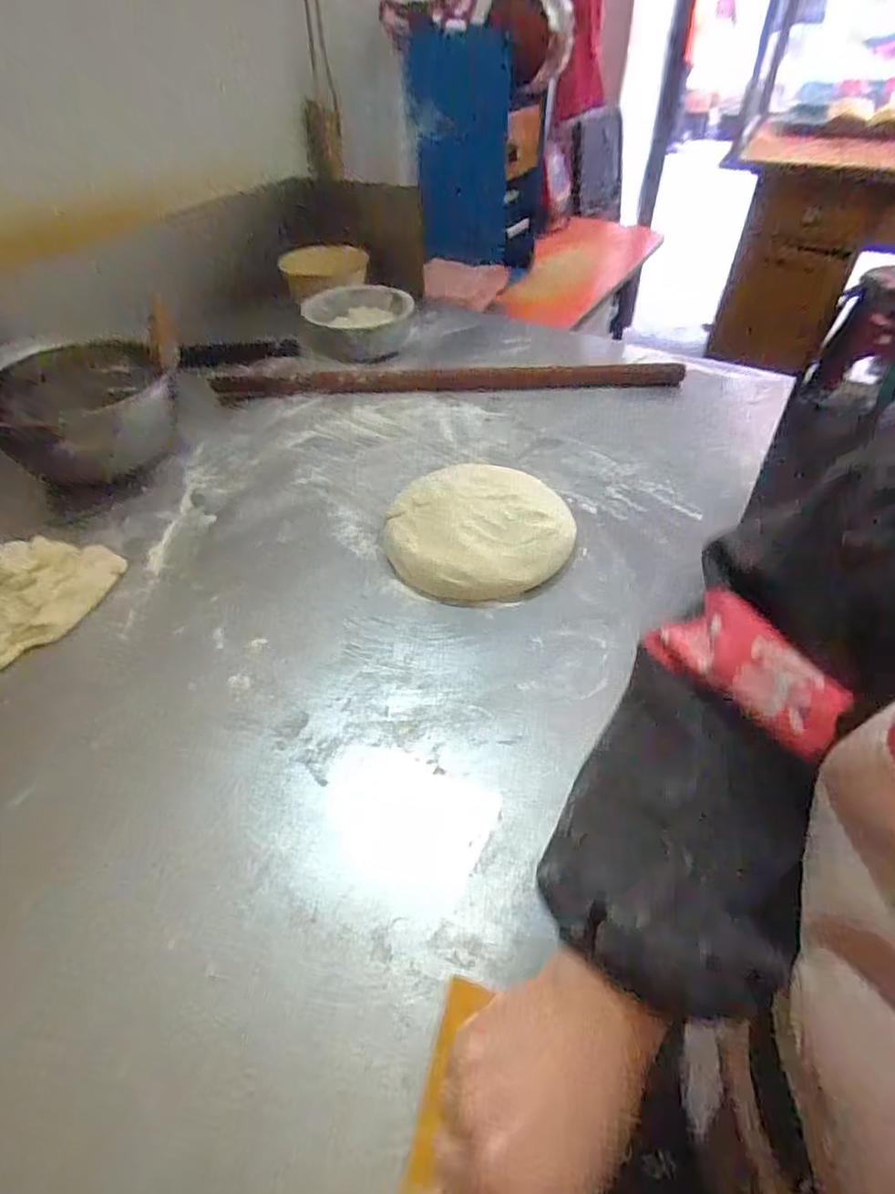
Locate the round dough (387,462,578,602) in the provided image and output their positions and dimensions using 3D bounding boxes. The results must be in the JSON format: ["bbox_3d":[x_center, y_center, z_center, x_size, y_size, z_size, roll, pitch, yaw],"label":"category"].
[{"bbox_3d":[0.035,-0.083,0.653,0.202,0.053,0.192,-1,47,1],"label":"round dough"}]

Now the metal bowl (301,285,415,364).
[{"bbox_3d":[-0.157,-0.490,1.029,0.199,0.074,0.170,-8,48,-6],"label":"metal bowl"}]

